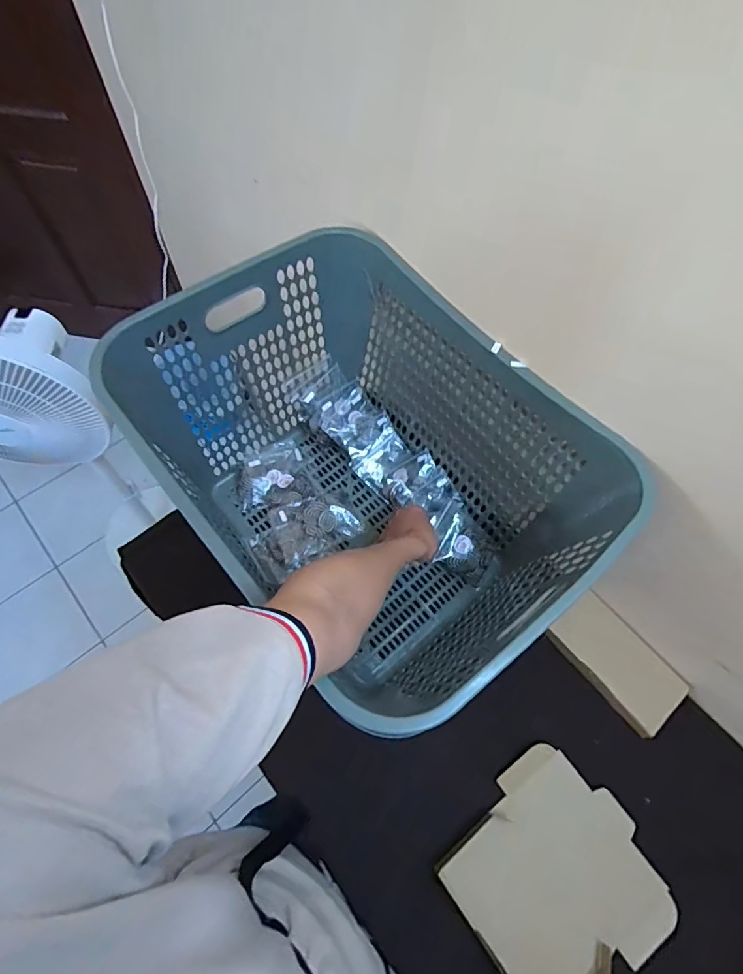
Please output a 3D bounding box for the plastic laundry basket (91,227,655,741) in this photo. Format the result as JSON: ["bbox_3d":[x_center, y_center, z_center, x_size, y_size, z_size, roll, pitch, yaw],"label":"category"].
[{"bbox_3d":[-0.004,-0.009,0.685,0.405,0.339,0.557,-36,70,-19],"label":"plastic laundry basket"}]

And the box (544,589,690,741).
[{"bbox_3d":[0.372,0.262,0.728,0.107,0.033,0.195,-39,71,-20],"label":"box"}]

